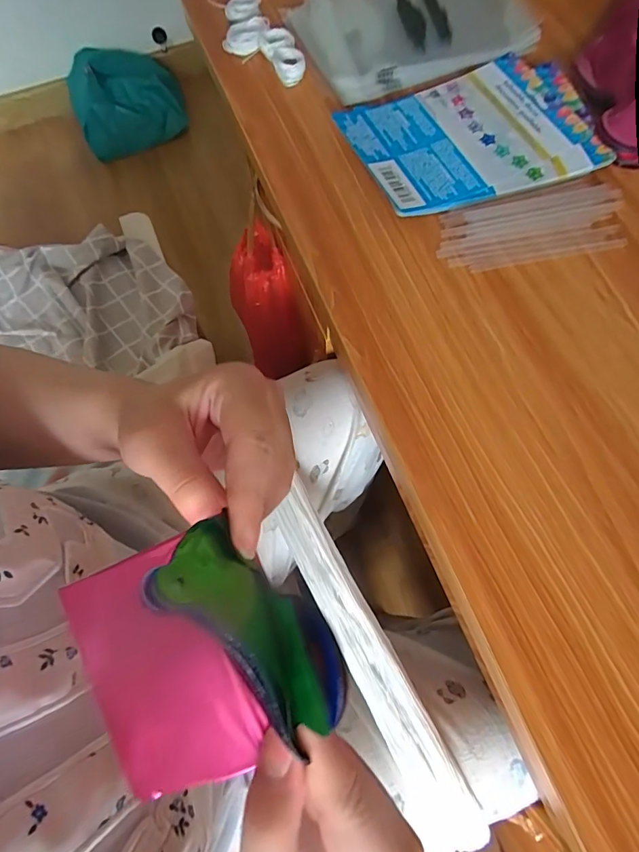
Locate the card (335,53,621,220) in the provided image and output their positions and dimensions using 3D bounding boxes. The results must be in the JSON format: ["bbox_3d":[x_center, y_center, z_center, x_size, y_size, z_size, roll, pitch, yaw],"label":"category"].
[{"bbox_3d":[0.121,-0.238,0.348,0.190,0.014,0.132,-19,72,-5],"label":"card"}]

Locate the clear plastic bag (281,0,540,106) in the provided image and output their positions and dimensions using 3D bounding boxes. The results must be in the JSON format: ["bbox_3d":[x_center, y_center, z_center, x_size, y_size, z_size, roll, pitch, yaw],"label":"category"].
[{"bbox_3d":[0.083,-0.371,0.392,0.187,0.012,0.146,-21,72,-6],"label":"clear plastic bag"}]

